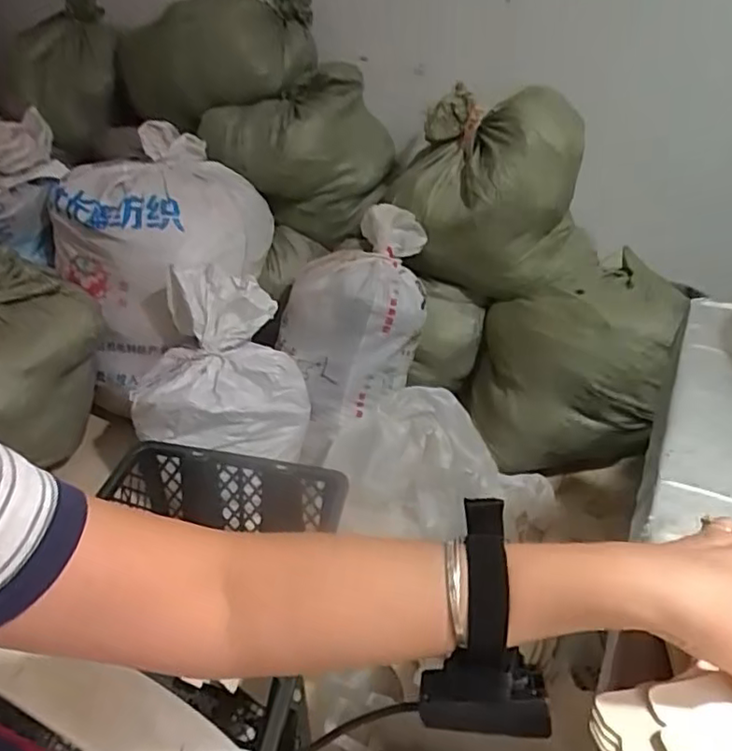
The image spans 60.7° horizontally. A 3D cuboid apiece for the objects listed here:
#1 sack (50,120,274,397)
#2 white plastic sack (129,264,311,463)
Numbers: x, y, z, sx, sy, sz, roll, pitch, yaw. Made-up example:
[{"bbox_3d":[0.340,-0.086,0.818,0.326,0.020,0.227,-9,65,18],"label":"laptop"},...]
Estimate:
[{"bbox_3d":[-0.481,-0.297,1.565,0.501,0.437,0.533,-17,41,-24],"label":"sack"},{"bbox_3d":[-0.313,-0.011,1.361,0.364,0.354,0.291,2,37,0],"label":"white plastic sack"}]

